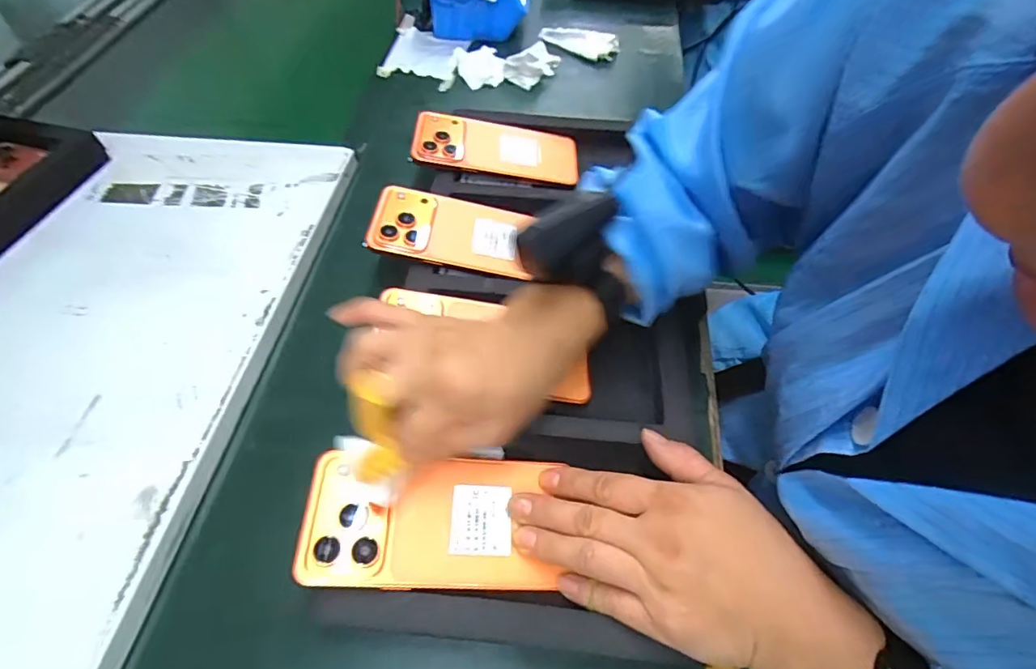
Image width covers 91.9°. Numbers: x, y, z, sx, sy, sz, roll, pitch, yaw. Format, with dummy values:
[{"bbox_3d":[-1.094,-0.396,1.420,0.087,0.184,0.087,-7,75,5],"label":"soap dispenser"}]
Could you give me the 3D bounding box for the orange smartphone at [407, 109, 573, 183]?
[{"bbox_3d":[-0.022,-0.188,0.504,0.161,0.011,0.074,4,56,-12],"label":"orange smartphone"}]

